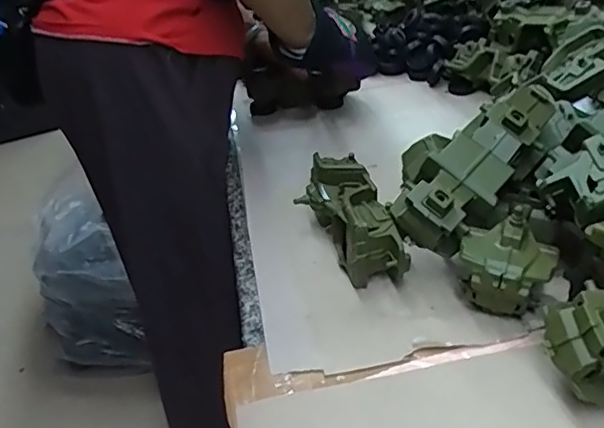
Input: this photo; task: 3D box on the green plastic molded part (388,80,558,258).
[{"bbox_3d":[0.168,-0.055,0.535,0.204,0.062,0.079,-44,44,-13],"label":"green plastic molded part"}]

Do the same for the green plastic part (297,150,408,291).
[{"bbox_3d":[0.052,0.009,0.592,0.073,0.077,0.176,-15,34,-12],"label":"green plastic part"}]

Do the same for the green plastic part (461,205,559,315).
[{"bbox_3d":[0.176,0.049,0.490,0.076,0.078,0.070,-5,33,3],"label":"green plastic part"}]

